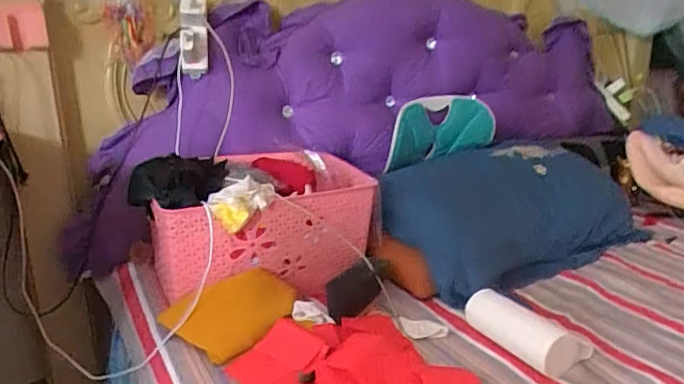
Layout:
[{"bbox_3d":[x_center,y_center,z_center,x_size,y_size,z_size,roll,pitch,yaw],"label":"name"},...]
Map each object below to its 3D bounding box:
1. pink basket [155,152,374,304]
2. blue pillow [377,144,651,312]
[{"bbox_3d":[-0.162,0.058,1.100,0.416,0.208,0.293,-9,20,-26],"label":"pink basket"},{"bbox_3d":[0.343,0.032,1.214,0.593,0.189,0.353,-14,23,-37],"label":"blue pillow"}]

